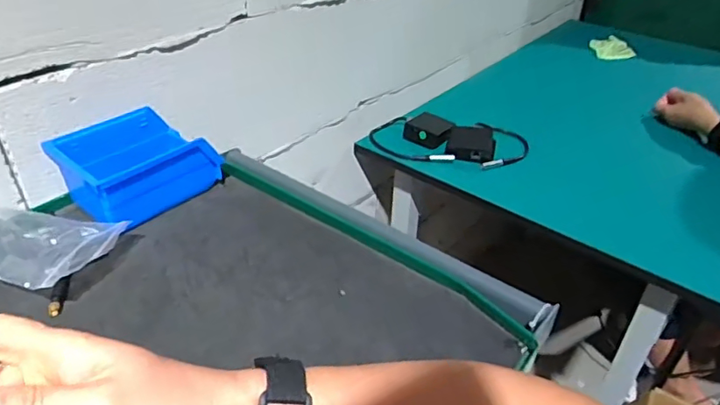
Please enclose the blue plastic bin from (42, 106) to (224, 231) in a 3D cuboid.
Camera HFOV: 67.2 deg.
[{"bbox_3d":[-0.230,-0.037,0.568,0.138,0.073,0.105,-28,44,-34],"label":"blue plastic bin"}]

